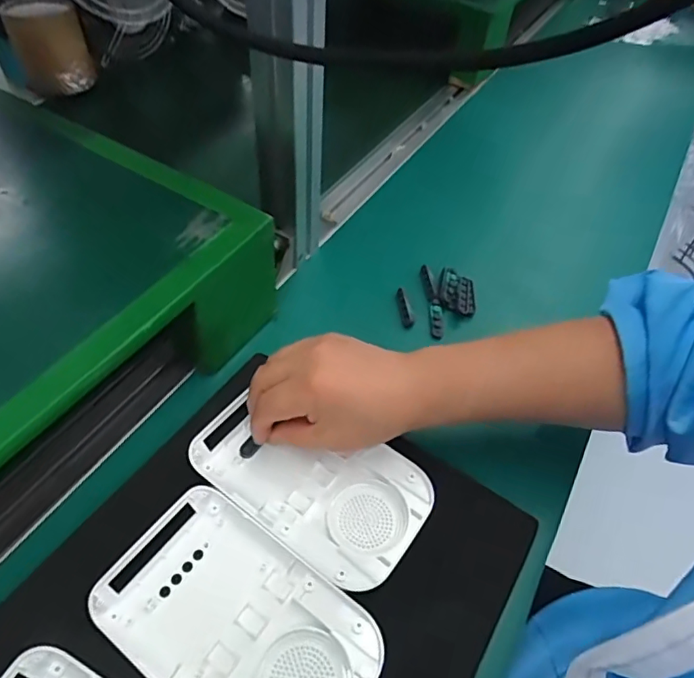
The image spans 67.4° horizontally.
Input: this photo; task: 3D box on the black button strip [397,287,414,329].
[{"bbox_3d":[0.052,-0.030,0.476,0.009,0.011,0.040,-6,53,-4],"label":"black button strip"}]

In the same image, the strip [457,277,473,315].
[{"bbox_3d":[0.111,-0.041,0.486,0.015,0.006,0.038,6,53,5],"label":"strip"}]

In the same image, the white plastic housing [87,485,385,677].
[{"bbox_3d":[-0.062,0.165,0.300,0.155,0.026,0.096,30,59,21],"label":"white plastic housing"}]

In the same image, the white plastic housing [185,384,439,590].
[{"bbox_3d":[-0.023,0.093,0.354,0.155,0.022,0.092,29,58,20],"label":"white plastic housing"}]

